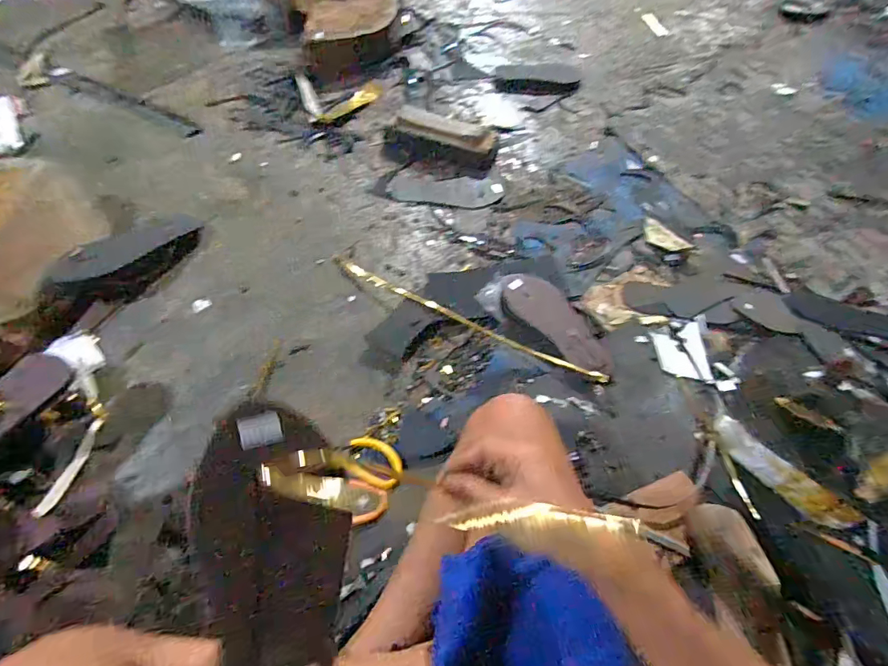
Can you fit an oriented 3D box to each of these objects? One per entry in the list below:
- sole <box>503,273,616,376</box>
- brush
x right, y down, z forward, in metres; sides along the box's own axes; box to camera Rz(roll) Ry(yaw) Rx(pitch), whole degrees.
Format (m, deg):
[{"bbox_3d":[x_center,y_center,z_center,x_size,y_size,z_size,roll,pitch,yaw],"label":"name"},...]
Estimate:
[{"bbox_3d":[0.197,-0.023,0.780,0.090,0.016,0.231,-35,69,-21],"label":"sole"},{"bbox_3d":[-0.011,-0.419,0.998,0.248,0.068,0.124,12,61,2],"label":"brush"}]

